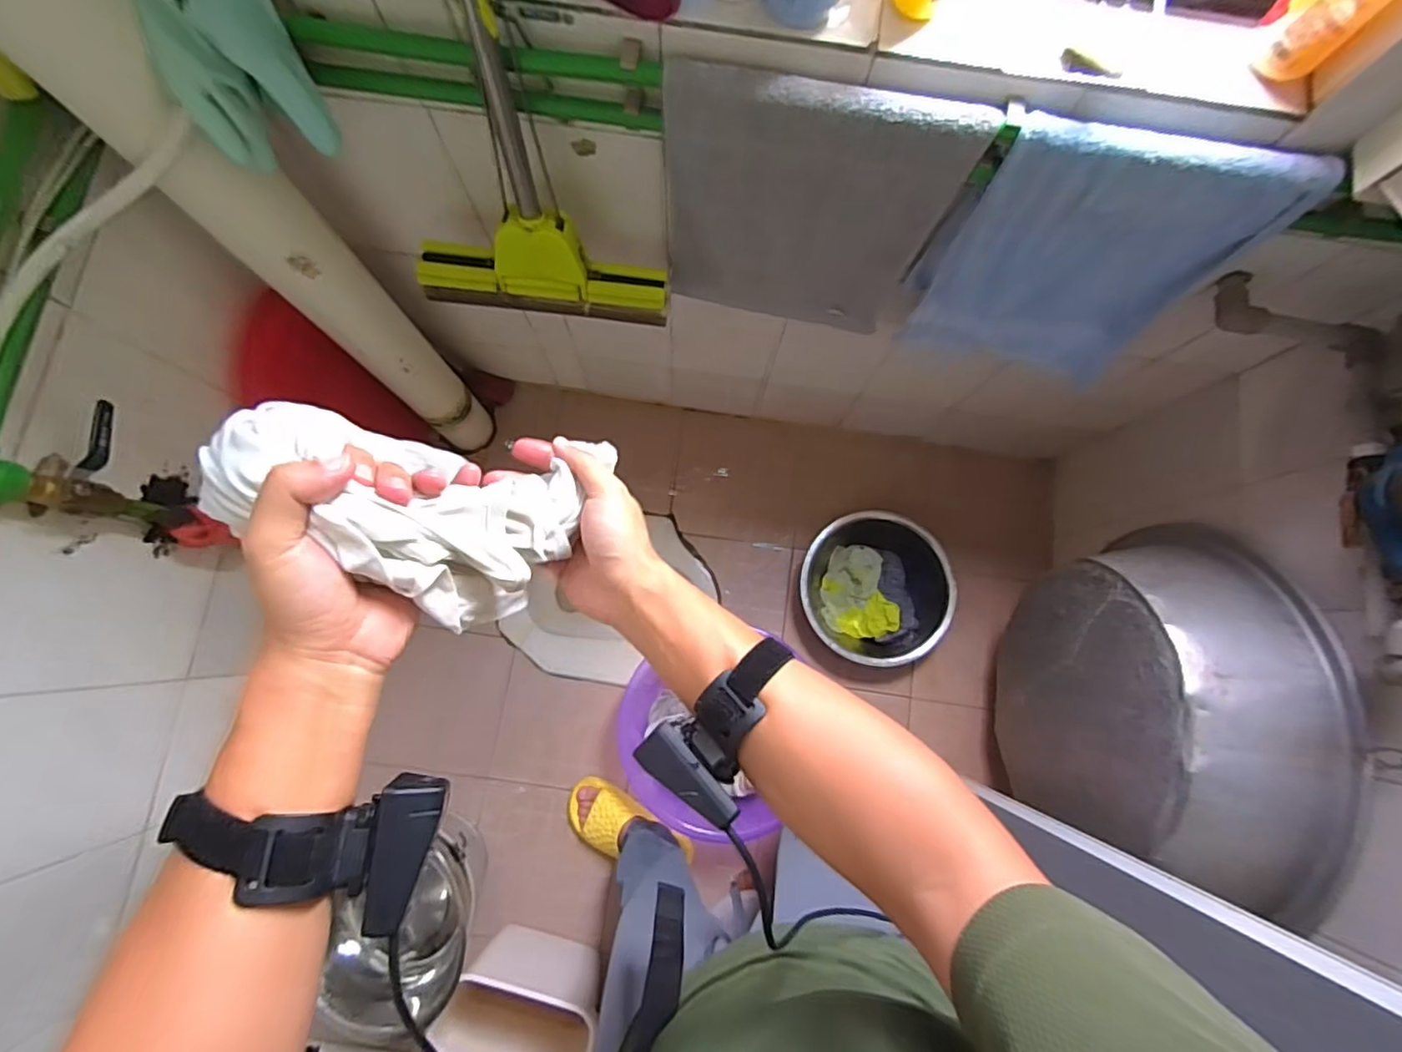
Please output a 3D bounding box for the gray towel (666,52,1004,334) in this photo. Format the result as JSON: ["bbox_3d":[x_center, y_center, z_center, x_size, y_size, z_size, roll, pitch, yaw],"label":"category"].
[{"bbox_3d":[0.118,-0.365,0.746,0.316,0.370,0.038,11,79,0],"label":"gray towel"}]

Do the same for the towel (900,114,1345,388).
[{"bbox_3d":[0.457,-0.316,0.781,0.351,0.429,0.036,9,79,0],"label":"towel"}]

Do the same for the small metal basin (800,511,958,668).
[{"bbox_3d":[0.384,0.144,1.349,0.324,0.135,0.306,0,79,-2],"label":"small metal basin"}]

